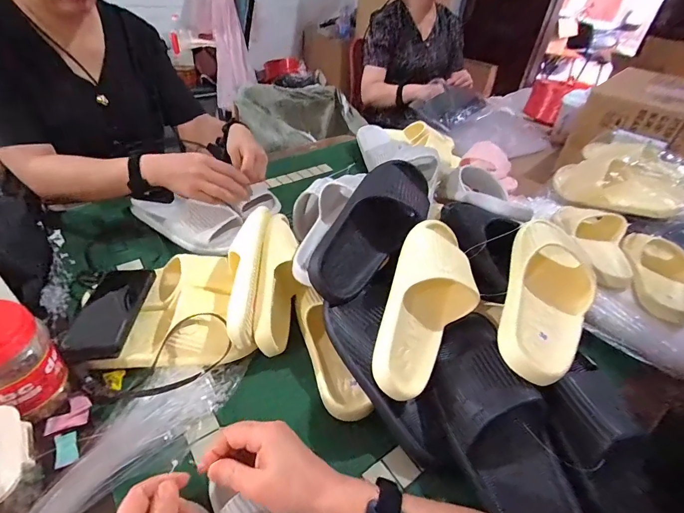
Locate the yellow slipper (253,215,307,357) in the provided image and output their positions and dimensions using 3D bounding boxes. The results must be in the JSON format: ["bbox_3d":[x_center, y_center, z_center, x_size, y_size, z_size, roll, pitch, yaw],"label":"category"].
[{"bbox_3d":[-0.093,0.041,0.589,0.068,0.095,0.237,4,55,-4],"label":"yellow slipper"}]

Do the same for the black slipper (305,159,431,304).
[{"bbox_3d":[0.050,-0.047,0.553,0.102,0.070,0.272,28,65,23],"label":"black slipper"}]

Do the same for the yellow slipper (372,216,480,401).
[{"bbox_3d":[0.107,0.061,0.485,0.106,0.078,0.248,28,55,-9],"label":"yellow slipper"}]

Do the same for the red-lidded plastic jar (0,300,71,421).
[{"bbox_3d":[-0.376,0.117,0.419,0.076,0.145,0.075,4,40,-4],"label":"red-lidded plastic jar"}]

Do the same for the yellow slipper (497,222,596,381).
[{"bbox_3d":[0.254,0.042,0.464,0.103,0.069,0.239,18,63,13],"label":"yellow slipper"}]

